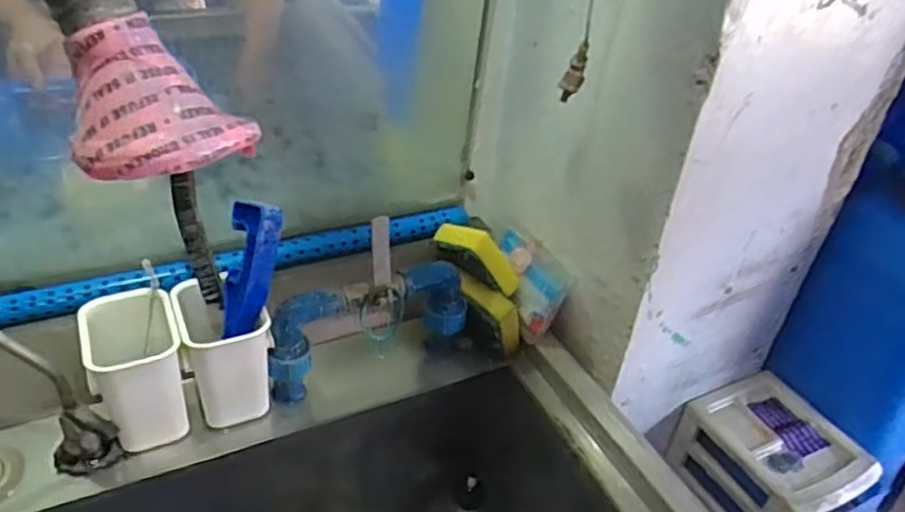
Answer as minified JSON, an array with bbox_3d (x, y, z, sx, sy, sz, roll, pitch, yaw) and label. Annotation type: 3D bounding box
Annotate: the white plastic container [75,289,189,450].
[{"bbox_3d":[-0.268,0.096,0.598,0.071,0.102,0.092,-12,40,-24],"label":"white plastic container"}]

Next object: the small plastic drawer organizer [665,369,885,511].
[{"bbox_3d":[0.361,0.244,0.801,0.146,0.118,0.187,-18,43,-30],"label":"small plastic drawer organizer"}]

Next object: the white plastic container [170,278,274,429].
[{"bbox_3d":[-0.206,0.087,0.636,0.071,0.110,0.085,-12,40,-24],"label":"white plastic container"}]

